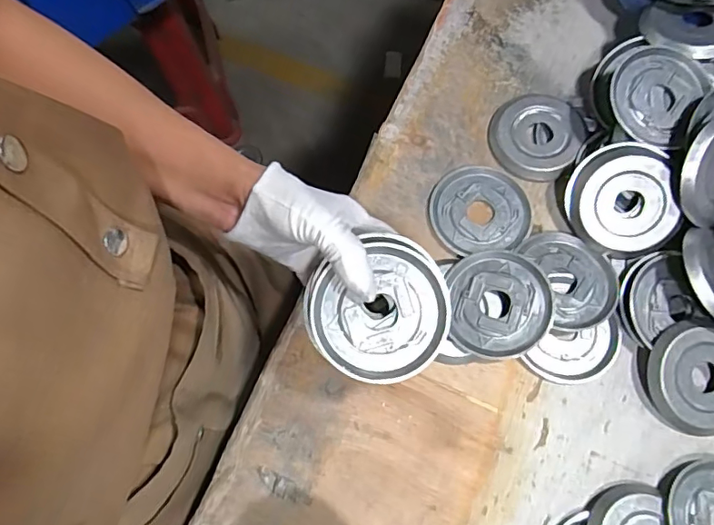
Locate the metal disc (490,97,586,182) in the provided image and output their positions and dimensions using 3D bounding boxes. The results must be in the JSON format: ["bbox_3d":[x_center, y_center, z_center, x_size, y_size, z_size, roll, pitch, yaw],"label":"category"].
[{"bbox_3d":[0.157,-0.113,0.463,0.075,0.014,0.084,29,75,7],"label":"metal disc"}]

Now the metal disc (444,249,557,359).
[{"bbox_3d":[0.109,0.032,0.407,0.081,0.008,0.083,-3,72,10],"label":"metal disc"}]

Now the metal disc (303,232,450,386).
[{"bbox_3d":[0.015,0.028,0.330,0.086,0.016,0.087,0,73,-1],"label":"metal disc"}]

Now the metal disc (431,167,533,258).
[{"bbox_3d":[0.104,-0.045,0.444,0.084,0.006,0.077,0,73,-1],"label":"metal disc"}]

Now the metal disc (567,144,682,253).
[{"bbox_3d":[0.210,-0.049,0.416,0.077,0.013,0.086,-7,100,12],"label":"metal disc"}]

